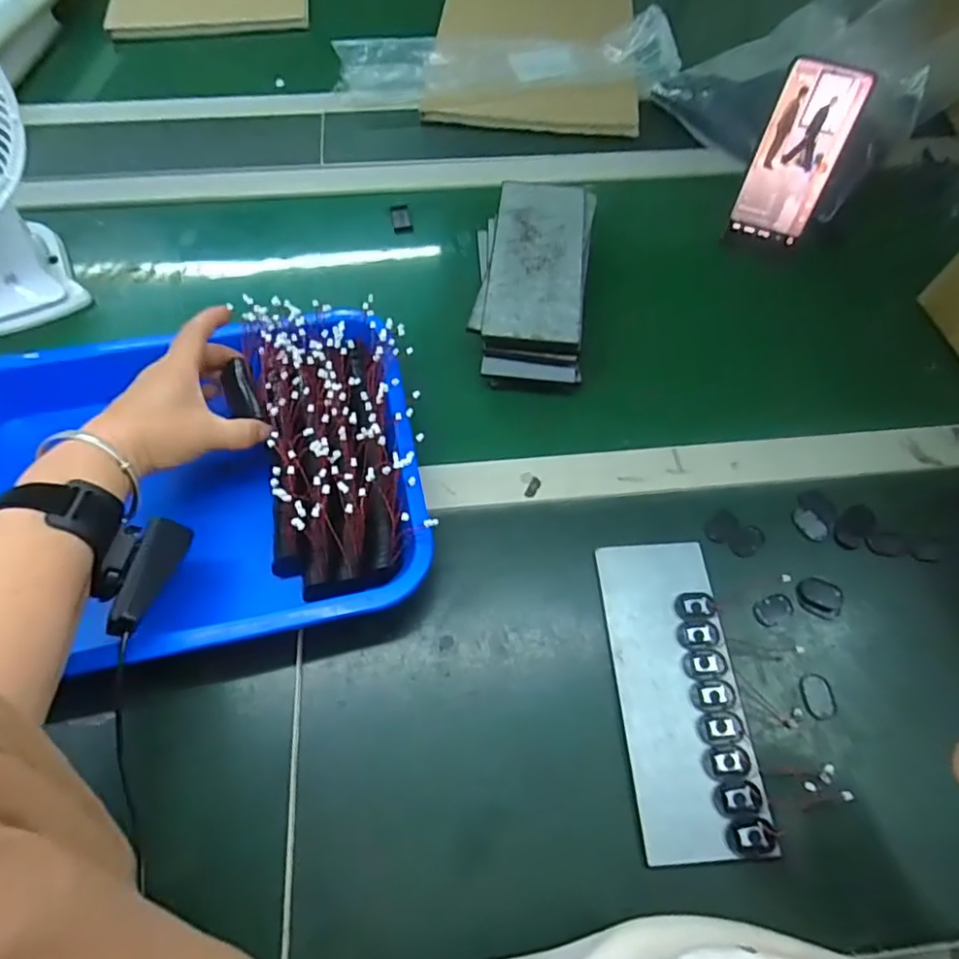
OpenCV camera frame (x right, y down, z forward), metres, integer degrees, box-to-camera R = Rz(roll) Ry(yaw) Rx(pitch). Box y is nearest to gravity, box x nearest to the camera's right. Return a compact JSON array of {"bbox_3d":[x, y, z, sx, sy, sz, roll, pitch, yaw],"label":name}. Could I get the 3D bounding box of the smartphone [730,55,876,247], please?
[{"bbox_3d":[0.305,-0.310,0.556,0.073,0.151,0.014,21,25,10],"label":"smartphone"}]

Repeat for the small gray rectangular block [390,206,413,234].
[{"bbox_3d":[-0.082,-0.275,0.610,0.019,0.005,0.041,-9,63,-6],"label":"small gray rectangular block"}]

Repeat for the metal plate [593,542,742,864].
[{"bbox_3d":[0.129,0.136,0.384,0.076,0.005,0.195,-2,63,-2],"label":"metal plate"}]

